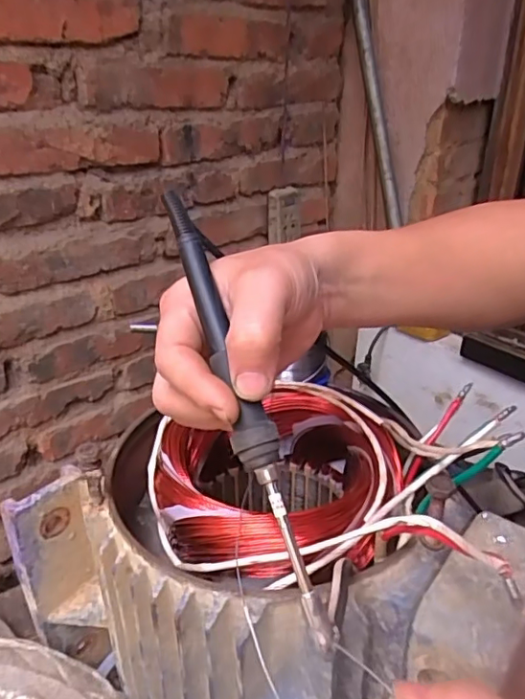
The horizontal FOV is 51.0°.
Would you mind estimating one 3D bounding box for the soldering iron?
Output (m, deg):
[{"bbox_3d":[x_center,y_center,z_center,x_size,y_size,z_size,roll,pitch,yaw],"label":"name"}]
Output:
[{"bbox_3d":[-0.010,0.025,0.262,0.019,0.221,0.016,-14,-13,-25],"label":"soldering iron"}]

